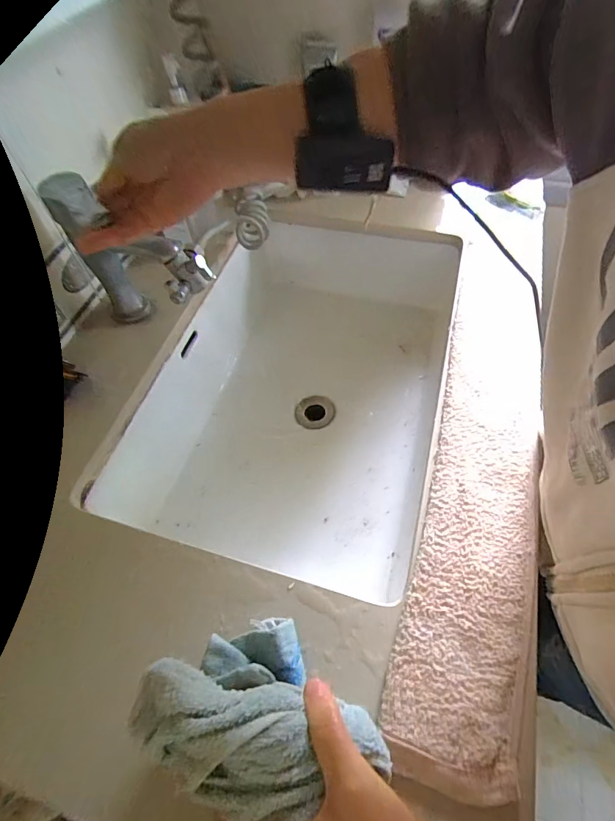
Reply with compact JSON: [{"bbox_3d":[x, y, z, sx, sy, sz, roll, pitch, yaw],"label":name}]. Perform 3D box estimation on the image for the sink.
[{"bbox_3d":[-0.015,-0.035,0.571,0.373,0.150,0.516,13,60,11],"label":"sink"}]

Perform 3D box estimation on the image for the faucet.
[{"bbox_3d":[-0.184,-0.157,0.458,0.154,0.174,0.052,12,59,10],"label":"faucet"}]

